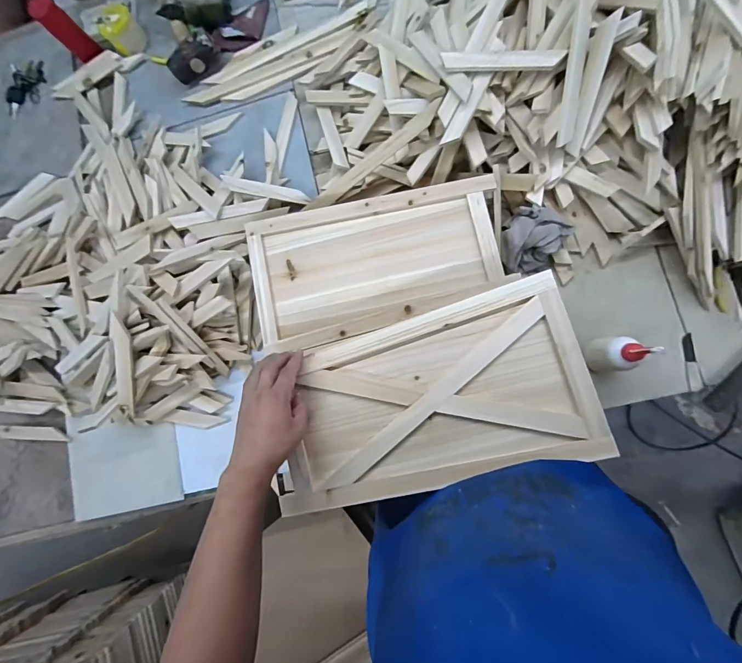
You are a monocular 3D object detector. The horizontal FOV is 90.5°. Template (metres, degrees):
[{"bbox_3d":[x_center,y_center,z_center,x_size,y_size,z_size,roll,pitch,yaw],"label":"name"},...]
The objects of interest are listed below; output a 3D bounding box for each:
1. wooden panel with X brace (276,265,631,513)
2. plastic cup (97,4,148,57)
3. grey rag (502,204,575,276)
[{"bbox_3d":[0.078,0.091,0.516,0.423,0.030,0.232,-15,81,5],"label":"wooden panel with X brace"},{"bbox_3d":[-0.568,-0.685,0.828,0.080,0.068,0.081,-1,83,7],"label":"plastic cup"},{"bbox_3d":[0.294,-0.167,0.671,0.108,0.058,0.122,38,88,10],"label":"grey rag"}]

